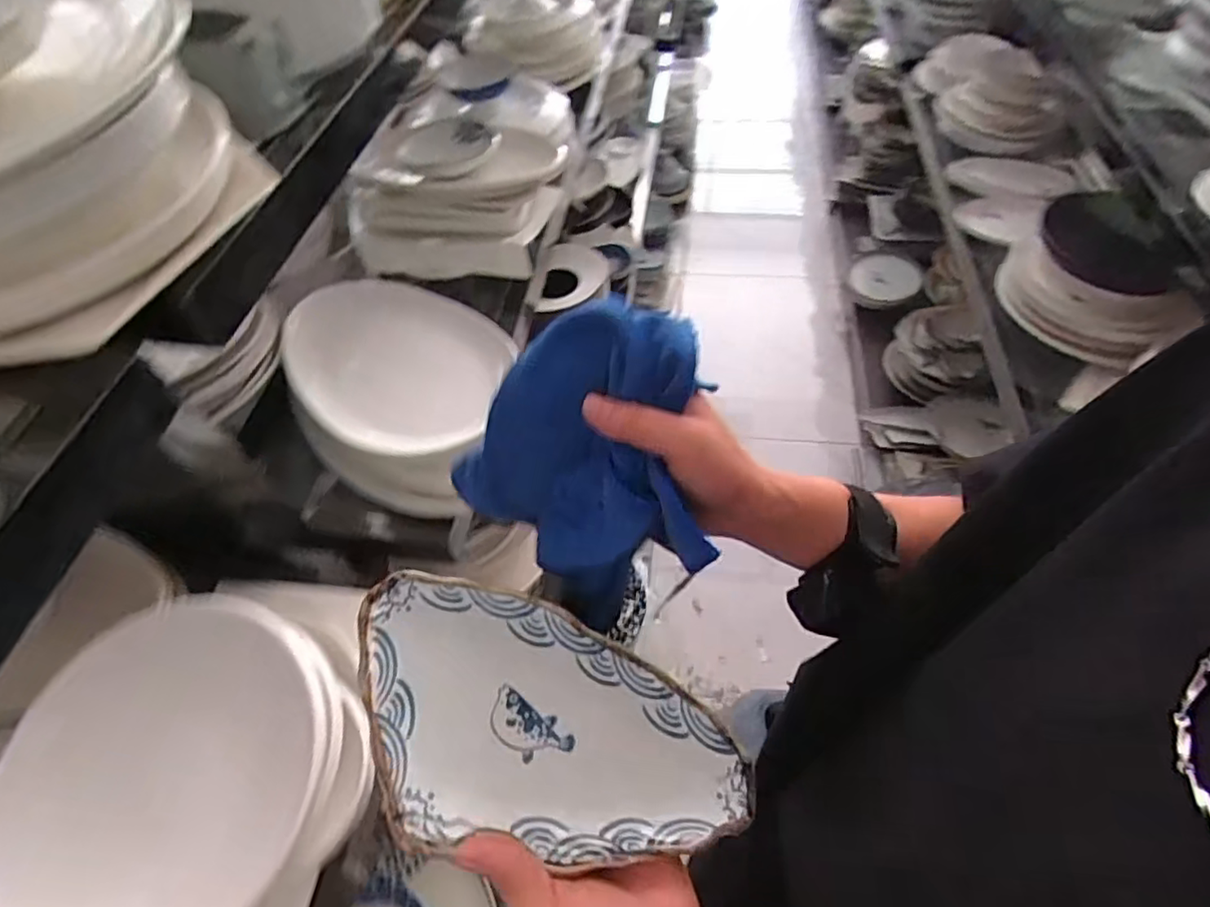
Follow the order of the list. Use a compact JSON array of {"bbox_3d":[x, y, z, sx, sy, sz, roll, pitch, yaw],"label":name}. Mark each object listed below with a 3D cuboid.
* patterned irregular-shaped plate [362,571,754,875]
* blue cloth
[{"bbox_3d":[-0.029,0.150,0.345,0.220,0.014,0.127,13,59,-8],"label":"patterned irregular-shaped plate"},{"bbox_3d":[-0.007,0.014,0.366,0.150,0.133,0.131,-16,55,-8],"label":"blue cloth"}]

